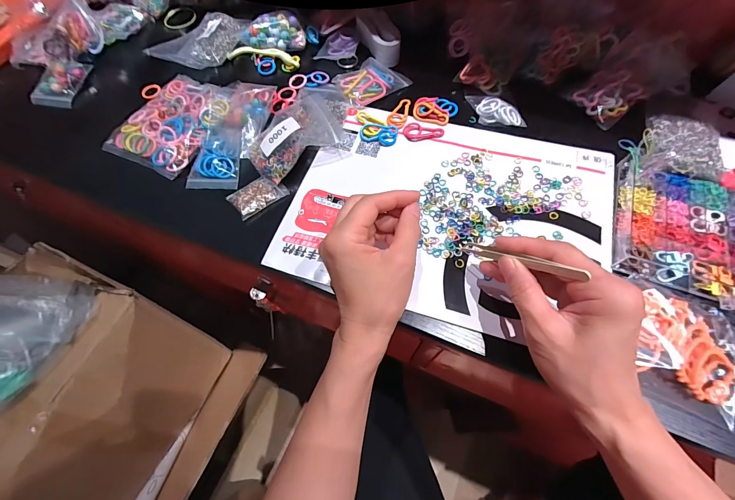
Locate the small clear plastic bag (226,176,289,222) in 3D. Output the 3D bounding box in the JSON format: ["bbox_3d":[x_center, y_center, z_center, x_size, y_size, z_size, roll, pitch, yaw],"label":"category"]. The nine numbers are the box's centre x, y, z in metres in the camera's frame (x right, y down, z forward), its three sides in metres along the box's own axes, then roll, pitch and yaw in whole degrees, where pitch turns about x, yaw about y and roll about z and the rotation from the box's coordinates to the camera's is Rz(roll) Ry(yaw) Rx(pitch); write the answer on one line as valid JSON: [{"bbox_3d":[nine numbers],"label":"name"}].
[{"bbox_3d":[-0.122,-0.062,0.362,0.057,0.007,0.036,-37,69,-13],"label":"small clear plastic bag"}]

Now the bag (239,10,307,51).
[{"bbox_3d":[-0.133,-0.313,0.469,0.085,0.028,0.050,8,66,6],"label":"bag"}]

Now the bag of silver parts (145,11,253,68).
[{"bbox_3d":[-0.238,-0.307,0.476,0.104,0.016,0.135,38,72,18],"label":"bag of silver parts"}]

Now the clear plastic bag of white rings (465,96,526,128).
[{"bbox_3d":[0.153,-0.170,0.400,0.032,0.014,0.078,-42,70,-15],"label":"clear plastic bag of white rings"}]

